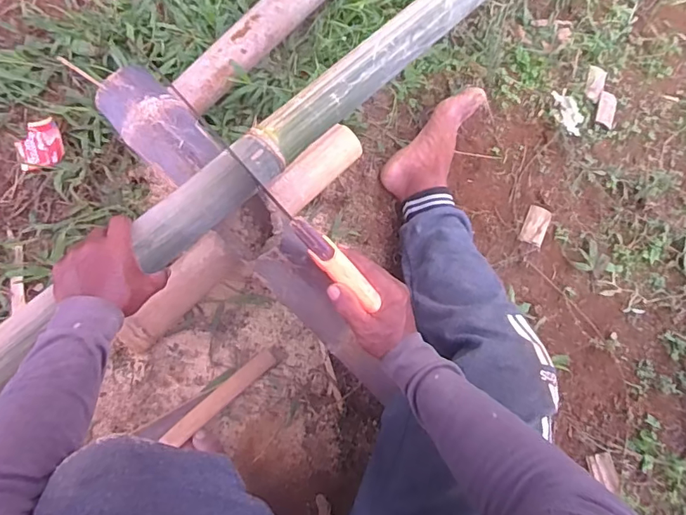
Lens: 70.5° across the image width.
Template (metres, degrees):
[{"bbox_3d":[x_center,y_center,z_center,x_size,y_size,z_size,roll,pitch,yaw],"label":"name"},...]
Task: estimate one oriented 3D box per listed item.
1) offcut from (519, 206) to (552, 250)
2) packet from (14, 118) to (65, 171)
[{"bbox_3d":[0.344,-0.056,0.863,0.042,0.013,0.077,25,74,3],"label":"offcut"},{"bbox_3d":[-0.507,-0.189,0.812,0.069,0.013,0.088,-20,77,-9],"label":"packet"}]

